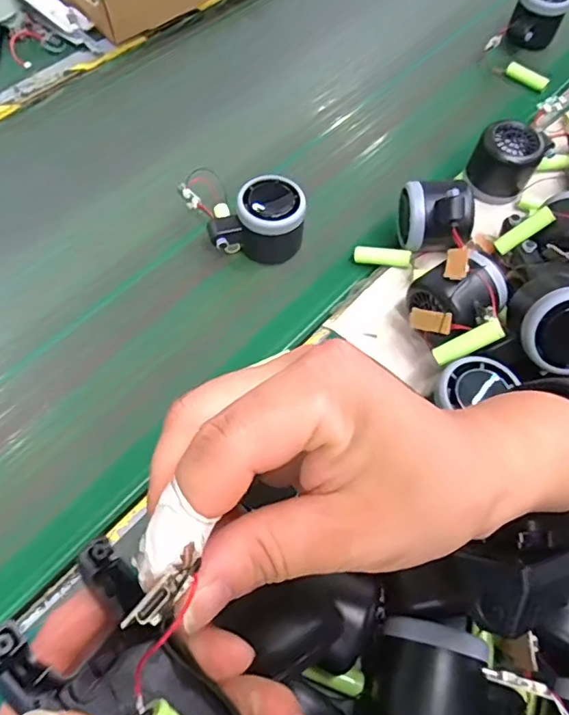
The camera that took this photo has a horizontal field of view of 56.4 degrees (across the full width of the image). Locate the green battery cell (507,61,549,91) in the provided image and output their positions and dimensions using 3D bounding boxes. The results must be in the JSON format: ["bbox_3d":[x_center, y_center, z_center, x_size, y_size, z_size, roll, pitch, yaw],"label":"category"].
[{"bbox_3d":[0.273,-0.317,0.597,0.013,0.015,0.050,-39,70,-19],"label":"green battery cell"}]

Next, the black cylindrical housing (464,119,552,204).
[{"bbox_3d":[0.204,-0.183,0.493,0.055,0.051,0.052,1,61,-2],"label":"black cylindrical housing"}]

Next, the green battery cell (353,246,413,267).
[{"bbox_3d":[0.086,-0.090,0.466,0.051,0.010,0.014,10,61,21],"label":"green battery cell"}]

